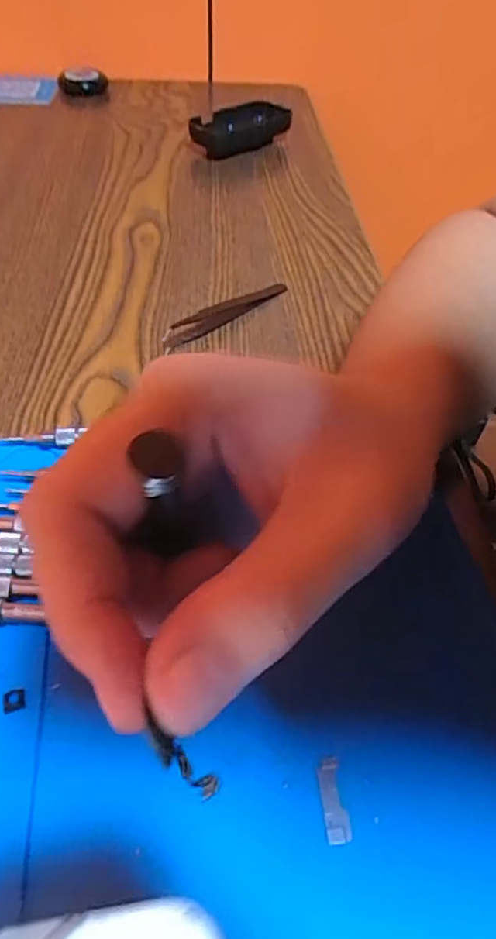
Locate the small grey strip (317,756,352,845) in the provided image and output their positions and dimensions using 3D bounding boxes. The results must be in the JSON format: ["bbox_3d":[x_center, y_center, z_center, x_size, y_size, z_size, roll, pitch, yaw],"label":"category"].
[{"bbox_3d":[0.029,0.111,0.194,0.008,0.004,0.025,-3,49,-6],"label":"small grey strip"}]

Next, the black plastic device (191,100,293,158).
[{"bbox_3d":[-0.008,-0.348,0.589,0.103,0.031,0.046,-33,58,-28],"label":"black plastic device"}]

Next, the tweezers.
[{"bbox_3d":[-0.014,-0.107,0.382,0.016,0.016,0.110,35,55,24],"label":"tweezers"}]

